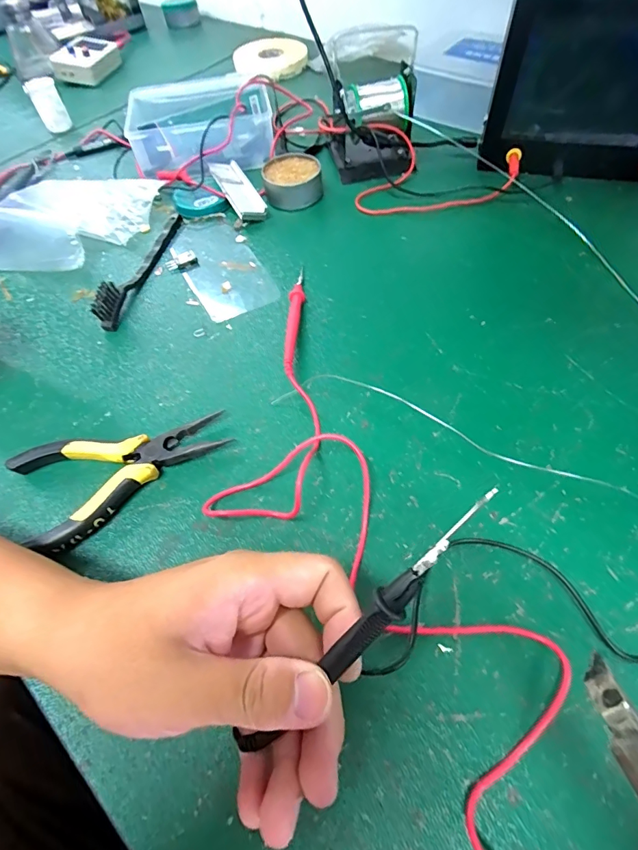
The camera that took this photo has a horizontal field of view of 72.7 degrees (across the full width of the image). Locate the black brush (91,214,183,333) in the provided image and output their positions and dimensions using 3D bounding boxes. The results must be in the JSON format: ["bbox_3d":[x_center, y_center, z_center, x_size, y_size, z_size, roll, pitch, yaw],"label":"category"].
[{"bbox_3d":[-0.170,-0.161,0.418,0.014,0.031,0.165,11,60,10],"label":"black brush"}]

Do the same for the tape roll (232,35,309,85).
[{"bbox_3d":[-0.072,-0.577,0.678,0.110,0.027,0.092,36,67,24],"label":"tape roll"}]

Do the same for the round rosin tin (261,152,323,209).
[{"bbox_3d":[-0.029,-0.272,0.482,0.062,0.029,0.062,-2,58,3],"label":"round rosin tin"}]

